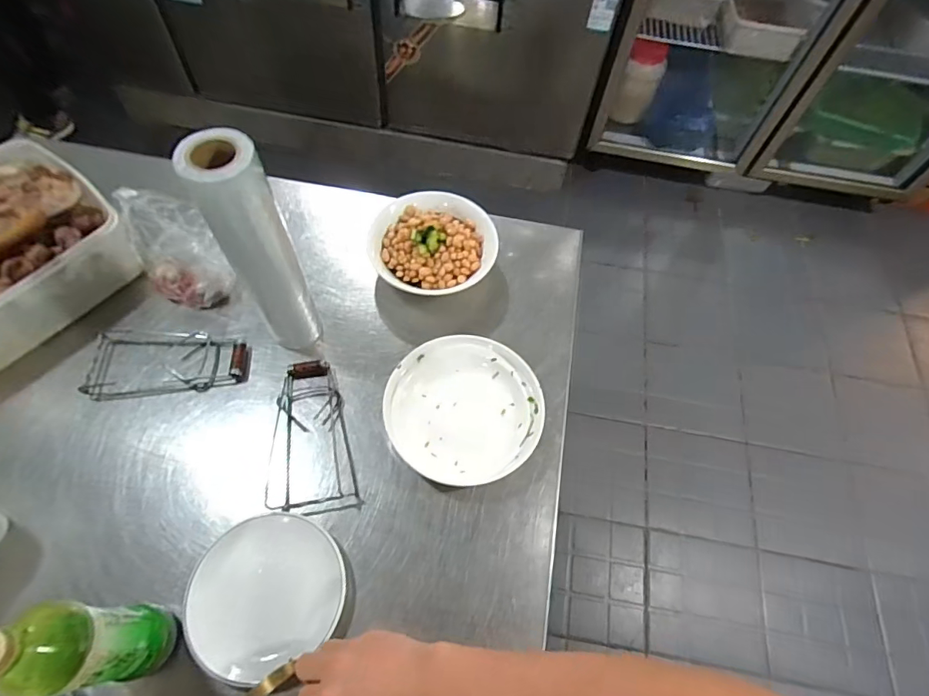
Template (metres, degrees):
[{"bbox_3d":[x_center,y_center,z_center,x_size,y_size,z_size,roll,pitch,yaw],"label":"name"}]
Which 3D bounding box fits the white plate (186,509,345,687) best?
[{"bbox_3d":[-0.212,0.258,0.533,0.156,0.022,0.151,2,62,-3],"label":"white plate"}]

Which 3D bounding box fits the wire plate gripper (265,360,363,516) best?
[{"bbox_3d":[-0.196,0.108,0.617,0.098,0.024,0.199,-13,64,-11],"label":"wire plate gripper"}]

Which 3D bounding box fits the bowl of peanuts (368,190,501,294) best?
[{"bbox_3d":[-0.046,-0.157,0.747,0.188,0.063,0.178,10,62,1],"label":"bowl of peanuts"}]

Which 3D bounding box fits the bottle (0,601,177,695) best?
[{"bbox_3d":[-0.318,0.255,0.423,0.054,0.211,0.066,0,62,-4],"label":"bottle"}]

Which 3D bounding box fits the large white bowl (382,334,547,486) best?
[{"bbox_3d":[0.000,0.077,0.633,0.191,0.045,0.184,2,62,-3],"label":"large white bowl"}]

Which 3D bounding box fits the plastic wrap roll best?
[{"bbox_3d":[-0.225,-0.097,0.564,0.064,0.305,0.056,-25,66,-16],"label":"plastic wrap roll"}]

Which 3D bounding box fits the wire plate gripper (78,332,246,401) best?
[{"bbox_3d":[-0.396,0.016,0.668,0.196,0.023,0.095,-3,62,-6],"label":"wire plate gripper"}]

